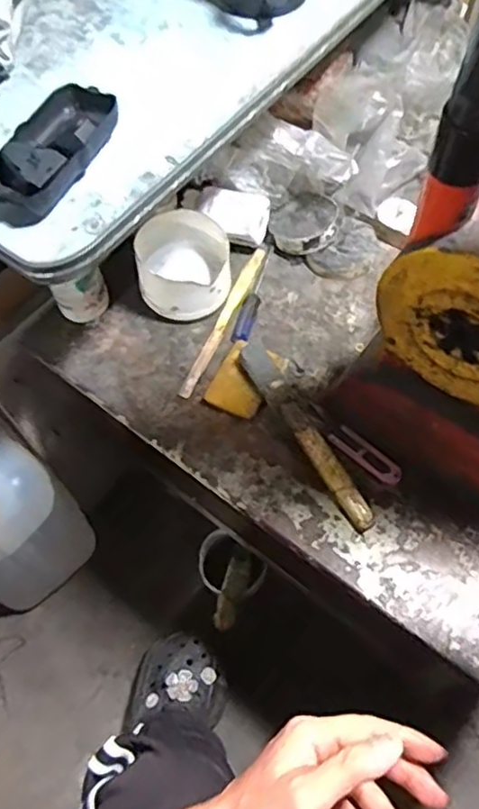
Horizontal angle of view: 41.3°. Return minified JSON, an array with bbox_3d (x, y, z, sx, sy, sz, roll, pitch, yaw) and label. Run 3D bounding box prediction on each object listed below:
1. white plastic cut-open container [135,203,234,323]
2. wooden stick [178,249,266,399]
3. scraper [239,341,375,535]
[{"bbox_3d":[-0.054,-0.135,0.617,0.086,0.058,0.093,-1,63,2],"label":"white plastic cut-open container"},{"bbox_3d":[-0.014,-0.083,0.618,0.013,0.007,0.178,21,66,13],"label":"wooden stick"},{"bbox_3d":[0.058,0.020,0.551,0.033,0.025,0.194,-30,66,-12],"label":"scraper"}]

